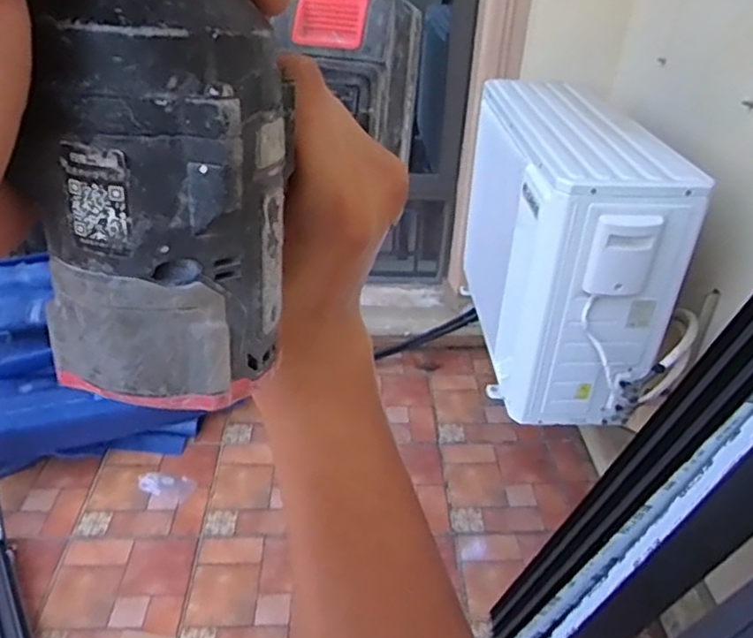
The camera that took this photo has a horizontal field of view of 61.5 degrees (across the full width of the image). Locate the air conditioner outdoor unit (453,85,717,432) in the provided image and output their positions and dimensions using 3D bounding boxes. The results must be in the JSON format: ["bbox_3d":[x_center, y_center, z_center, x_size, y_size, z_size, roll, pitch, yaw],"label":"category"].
[{"bbox_3d":[0.479,-0.214,1.707,0.341,0.631,0.779,1,34,-3],"label":"air conditioner outdoor unit"}]

